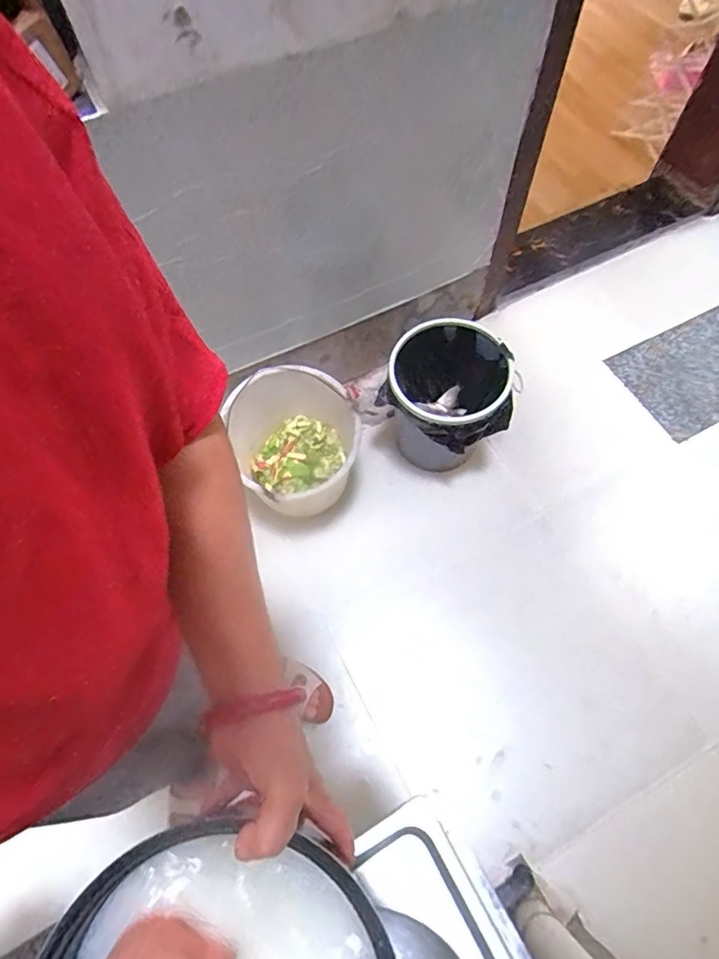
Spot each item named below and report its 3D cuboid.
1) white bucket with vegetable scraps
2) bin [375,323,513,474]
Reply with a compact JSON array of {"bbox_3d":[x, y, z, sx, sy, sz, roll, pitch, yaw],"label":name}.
[{"bbox_3d":[-0.163,-0.093,1.297,0.288,0.281,0.325,-19,66,-7],"label":"white bucket with vegetable scraps"},{"bbox_3d":[0.206,-0.182,1.293,0.286,0.333,0.277,15,67,8],"label":"bin"}]

